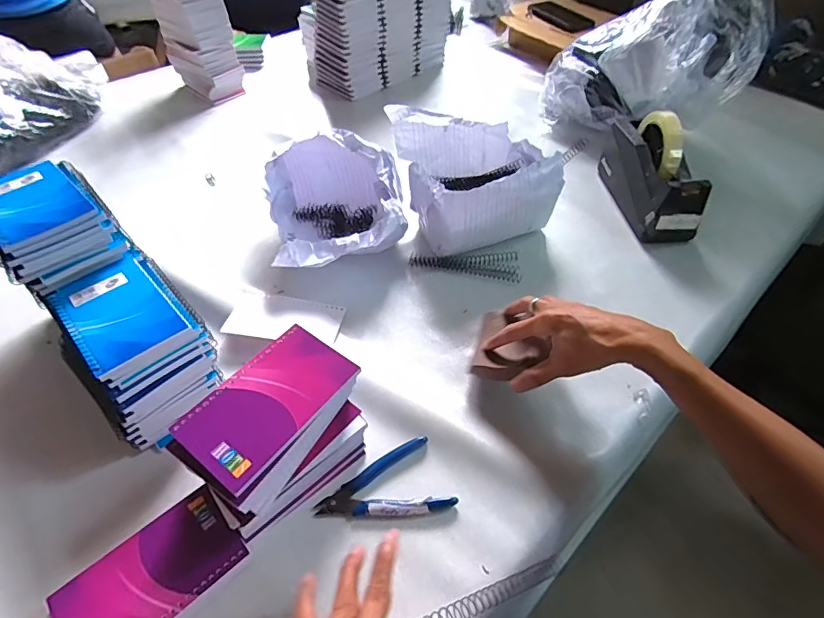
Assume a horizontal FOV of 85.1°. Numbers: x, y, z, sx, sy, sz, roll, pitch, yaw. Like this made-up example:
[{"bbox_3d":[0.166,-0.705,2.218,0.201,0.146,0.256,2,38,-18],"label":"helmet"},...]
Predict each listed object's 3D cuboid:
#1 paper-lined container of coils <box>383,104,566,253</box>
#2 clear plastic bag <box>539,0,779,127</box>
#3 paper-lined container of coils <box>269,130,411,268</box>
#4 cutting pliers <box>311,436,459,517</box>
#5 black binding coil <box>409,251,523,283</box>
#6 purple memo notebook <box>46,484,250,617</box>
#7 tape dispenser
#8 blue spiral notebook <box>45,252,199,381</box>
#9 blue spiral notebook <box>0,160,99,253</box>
[{"bbox_3d":[0.085,-0.186,0.634,0.176,0.129,0.189,-15,49,-13],"label":"paper-lined container of coils"},{"bbox_3d":[0.388,-0.417,0.759,0.187,0.230,0.307,-30,54,-24],"label":"clear plastic bag"},{"bbox_3d":[-0.102,-0.144,0.613,0.176,0.116,0.204,-6,48,-5],"label":"paper-lined container of coils"},{"bbox_3d":[-0.030,0.163,0.409,0.118,0.011,0.069,-15,49,-13],"label":"cutting pliers"},{"bbox_3d":[0.072,-0.060,0.610,0.146,0.010,0.048,3,47,4],"label":"black binding coil"},{"bbox_3d":[-0.204,0.215,0.358,0.129,0.029,0.077,-34,55,-26],"label":"purple memo notebook"},{"bbox_3d":[0.351,-0.201,0.652,0.071,0.122,0.194,-4,47,-2],"label":"tape dispenser"},{"bbox_3d":[-0.278,0.000,0.425,0.084,0.015,0.142,-36,56,-28],"label":"blue spiral notebook"},{"bbox_3d":[-0.376,-0.106,0.442,0.126,0.009,0.081,35,57,28],"label":"blue spiral notebook"}]

